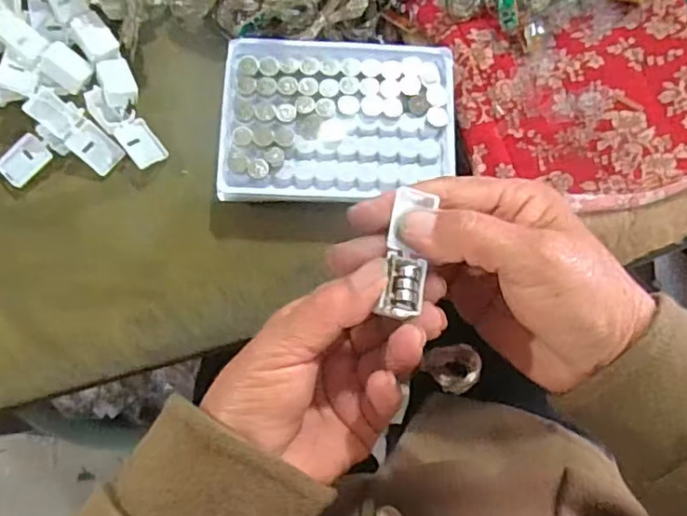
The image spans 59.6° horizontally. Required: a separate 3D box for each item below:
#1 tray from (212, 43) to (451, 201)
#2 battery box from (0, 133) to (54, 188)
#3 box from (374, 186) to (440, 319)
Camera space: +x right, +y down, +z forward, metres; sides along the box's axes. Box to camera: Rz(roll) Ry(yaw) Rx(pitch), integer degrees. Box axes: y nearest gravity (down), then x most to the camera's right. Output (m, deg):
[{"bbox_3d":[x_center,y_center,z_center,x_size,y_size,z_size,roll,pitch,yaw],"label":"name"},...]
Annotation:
[{"bbox_3d":[-0.002,-0.078,0.337,0.127,0.010,0.092,1,84,-4],"label":"tray"},{"bbox_3d":[-0.179,-0.055,0.335,0.020,0.004,0.028,41,80,5],"label":"battery box"},{"bbox_3d":[0.028,-0.002,0.254,0.018,0.007,0.051,5,79,-3],"label":"box"}]

